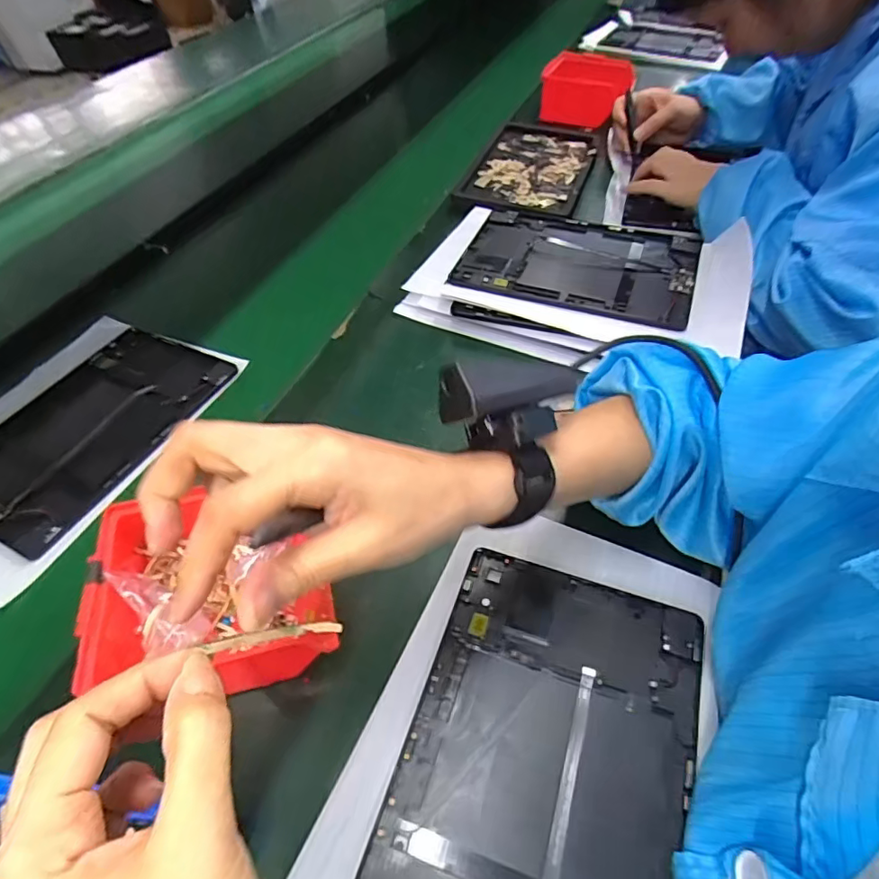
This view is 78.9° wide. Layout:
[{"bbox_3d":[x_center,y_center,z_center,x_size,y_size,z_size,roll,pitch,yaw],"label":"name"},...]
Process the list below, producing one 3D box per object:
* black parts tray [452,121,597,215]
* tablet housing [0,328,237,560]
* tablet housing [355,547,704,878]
[{"bbox_3d":[0.127,-0.390,0.763,0.167,0.020,0.270,13,51,17],"label":"black parts tray"},{"bbox_3d":[-0.327,-0.015,0.498,0.171,0.010,0.232,19,53,19],"label":"tablet housing"},{"bbox_3d":[0.058,0.184,0.298,0.153,0.010,0.234,14,52,15],"label":"tablet housing"}]

